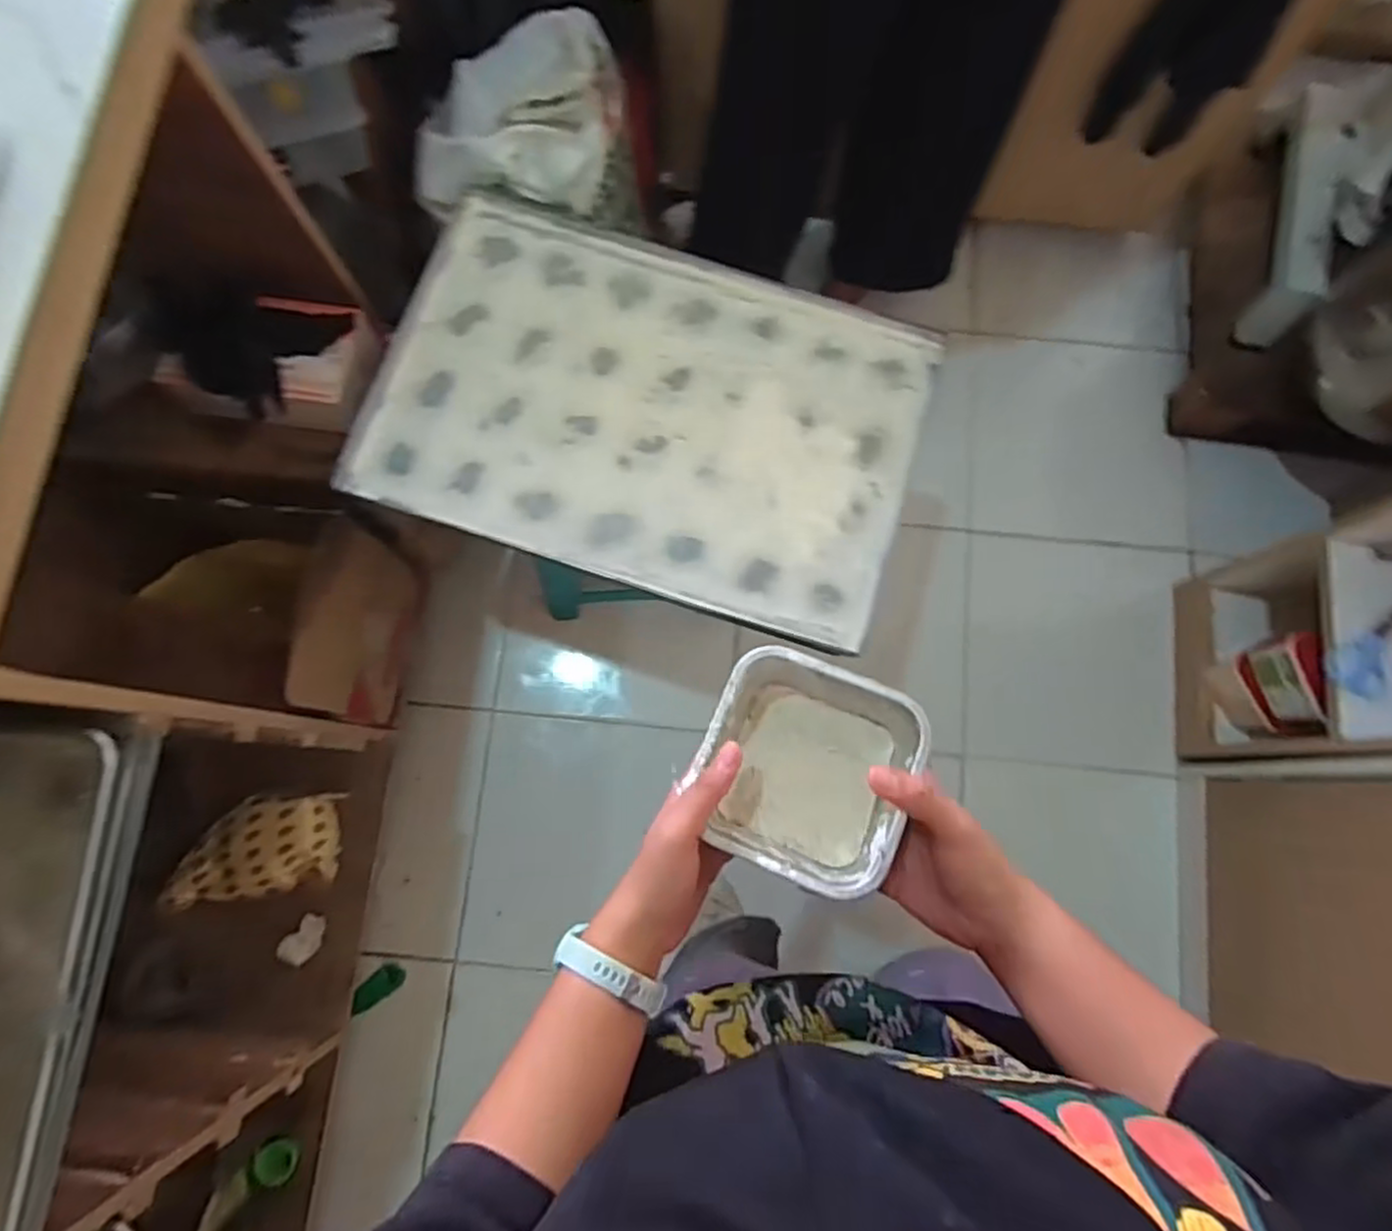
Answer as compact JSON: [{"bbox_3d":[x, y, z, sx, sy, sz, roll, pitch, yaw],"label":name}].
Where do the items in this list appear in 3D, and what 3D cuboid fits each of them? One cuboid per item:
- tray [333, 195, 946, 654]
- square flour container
[{"bbox_3d":[-0.051,-0.243,0.865,0.604,0.031,0.418,17,79,3],"label":"tray"},{"bbox_3d":[0.063,0.092,0.450,0.115,0.084,0.117,23,80,4],"label":"square flour container"}]

